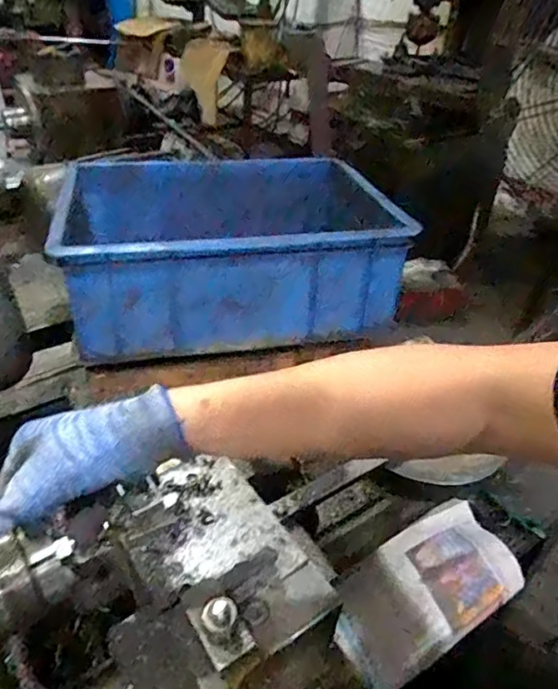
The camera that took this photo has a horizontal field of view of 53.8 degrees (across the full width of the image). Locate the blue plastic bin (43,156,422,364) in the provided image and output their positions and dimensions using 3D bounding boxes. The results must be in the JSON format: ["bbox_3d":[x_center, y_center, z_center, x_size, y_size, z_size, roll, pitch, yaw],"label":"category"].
[{"bbox_3d":[-0.067,-0.141,0.728,0.401,0.138,0.327,-7,38,-14],"label":"blue plastic bin"}]

